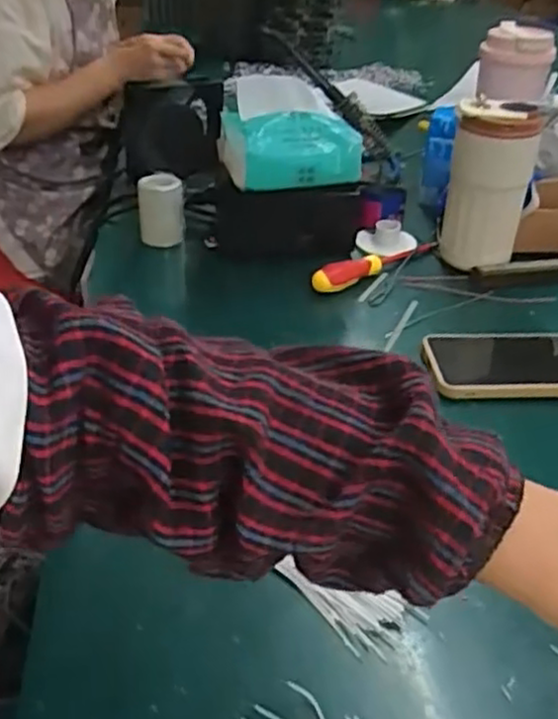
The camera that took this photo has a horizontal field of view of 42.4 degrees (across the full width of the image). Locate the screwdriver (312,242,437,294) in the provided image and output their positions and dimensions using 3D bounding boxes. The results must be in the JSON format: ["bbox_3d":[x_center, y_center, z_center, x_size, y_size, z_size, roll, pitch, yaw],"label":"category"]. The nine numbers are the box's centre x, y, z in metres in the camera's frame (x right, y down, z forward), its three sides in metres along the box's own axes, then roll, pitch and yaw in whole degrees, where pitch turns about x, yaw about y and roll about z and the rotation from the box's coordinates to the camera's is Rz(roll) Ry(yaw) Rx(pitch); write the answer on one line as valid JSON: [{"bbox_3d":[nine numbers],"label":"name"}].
[{"bbox_3d":[0.100,-0.096,0.724,0.161,0.024,0.020,-22,41,-32],"label":"screwdriver"}]

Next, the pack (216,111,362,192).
[{"bbox_3d":[0.011,-0.202,0.688,0.128,0.060,0.076,-3,34,-8],"label":"pack"}]

